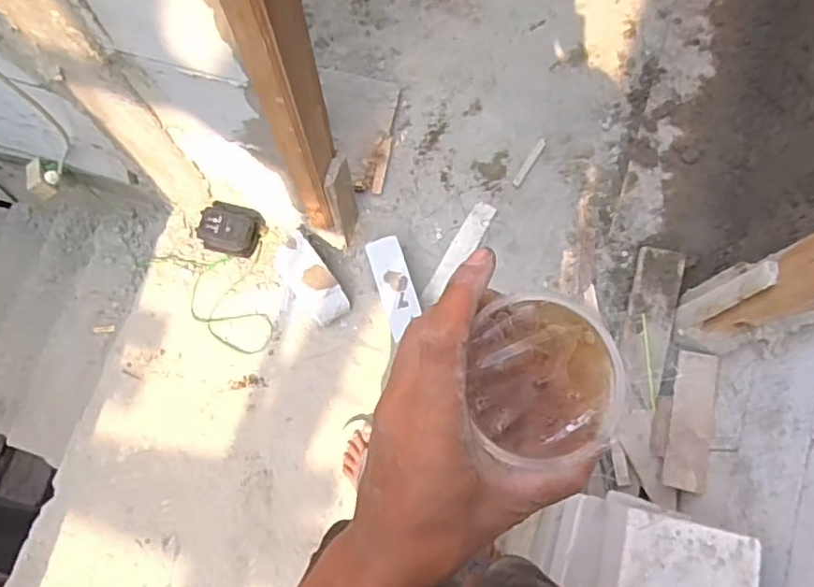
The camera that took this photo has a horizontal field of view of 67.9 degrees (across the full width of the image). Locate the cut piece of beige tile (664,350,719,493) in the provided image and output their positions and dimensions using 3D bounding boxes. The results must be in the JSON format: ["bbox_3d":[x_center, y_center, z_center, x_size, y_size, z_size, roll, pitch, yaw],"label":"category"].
[{"bbox_3d":[0.585,0.257,1.243,0.074,0.016,0.285,6,67,27],"label":"cut piece of beige tile"}]

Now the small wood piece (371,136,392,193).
[{"bbox_3d":[-0.062,-0.314,1.481,0.025,0.013,0.147,11,76,2],"label":"small wood piece"}]

